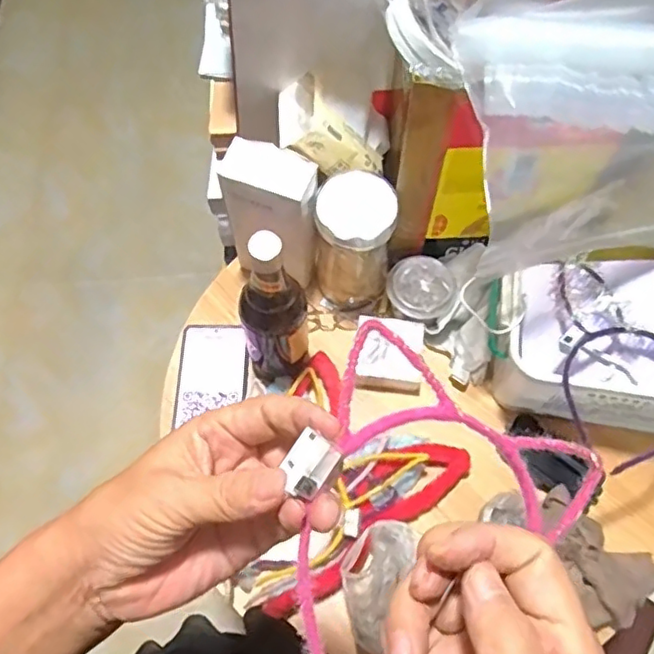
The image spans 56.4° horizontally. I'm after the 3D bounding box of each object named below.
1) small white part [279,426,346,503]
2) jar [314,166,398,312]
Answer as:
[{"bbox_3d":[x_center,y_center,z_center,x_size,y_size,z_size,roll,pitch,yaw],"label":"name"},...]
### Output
[{"bbox_3d":[-0.006,0.057,0.248,0.019,0.010,0.024,33,68,15],"label":"small white part"},{"bbox_3d":[0.031,-0.091,0.690,0.079,0.170,0.074,11,65,5],"label":"jar"}]

